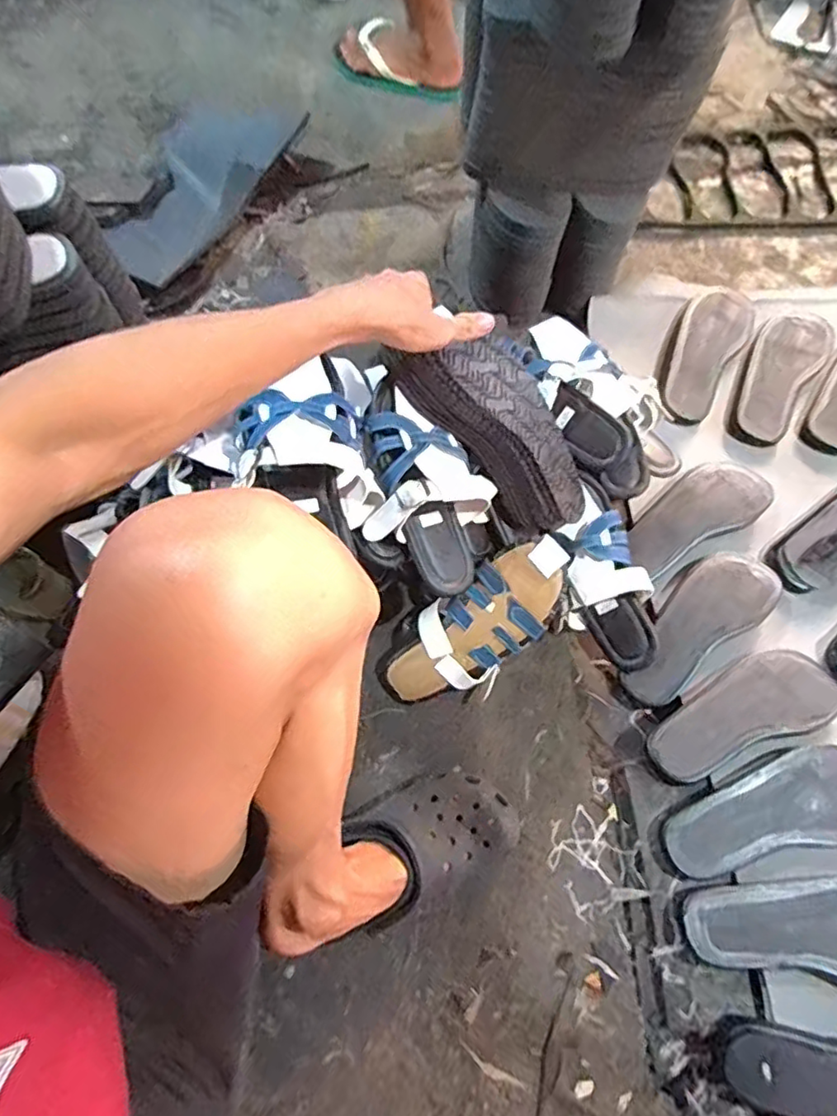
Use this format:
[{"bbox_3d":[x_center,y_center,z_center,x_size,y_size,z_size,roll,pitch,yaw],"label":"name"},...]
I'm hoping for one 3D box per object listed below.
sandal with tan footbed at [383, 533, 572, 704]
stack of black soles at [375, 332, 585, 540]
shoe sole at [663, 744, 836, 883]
[{"bbox_3d":[0.069,0.077,0.655,0.240,0.050,0.101,-42,73,13],"label":"sandal with tan footbed"},{"bbox_3d":[0.092,-0.139,0.628,0.256,0.048,0.126,45,73,-16],"label":"stack of black soles"},{"bbox_3d":[0.363,0.252,0.606,0.233,0.024,0.088,-13,70,-5],"label":"shoe sole"}]

